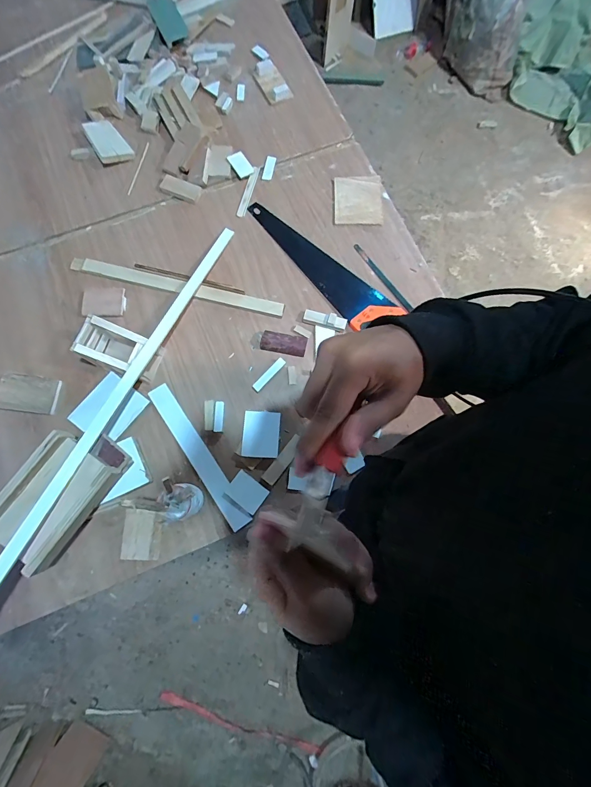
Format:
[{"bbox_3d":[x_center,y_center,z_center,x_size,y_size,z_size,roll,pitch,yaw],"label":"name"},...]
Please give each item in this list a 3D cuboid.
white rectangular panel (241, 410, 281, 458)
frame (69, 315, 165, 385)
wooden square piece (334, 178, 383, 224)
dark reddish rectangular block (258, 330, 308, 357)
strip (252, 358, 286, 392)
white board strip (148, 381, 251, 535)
[{"bbox_3d":[-0.070,0.083,0.713,0.074,0.011,0.093,4,76,0],"label":"white rectangular panel"},{"bbox_3d":[-0.355,-0.089,0.704,0.128,0.101,0.082,17,76,4],"label":"frame"},{"bbox_3d":[0.154,-0.475,0.849,0.114,0.016,0.122,-1,83,9],"label":"wooden square piece"},{"bbox_3d":[-0.026,-0.112,0.757,0.099,0.024,0.046,13,76,3],"label":"dark reddish rectangular block"},{"bbox_3d":[-0.057,-0.041,0.743,0.020,0.011,0.090,43,79,9],"label":"strip"},{"bbox_3d":[-0.199,0.126,0.710,0.043,0.012,0.333,-34,81,-9],"label":"white board strip"}]

